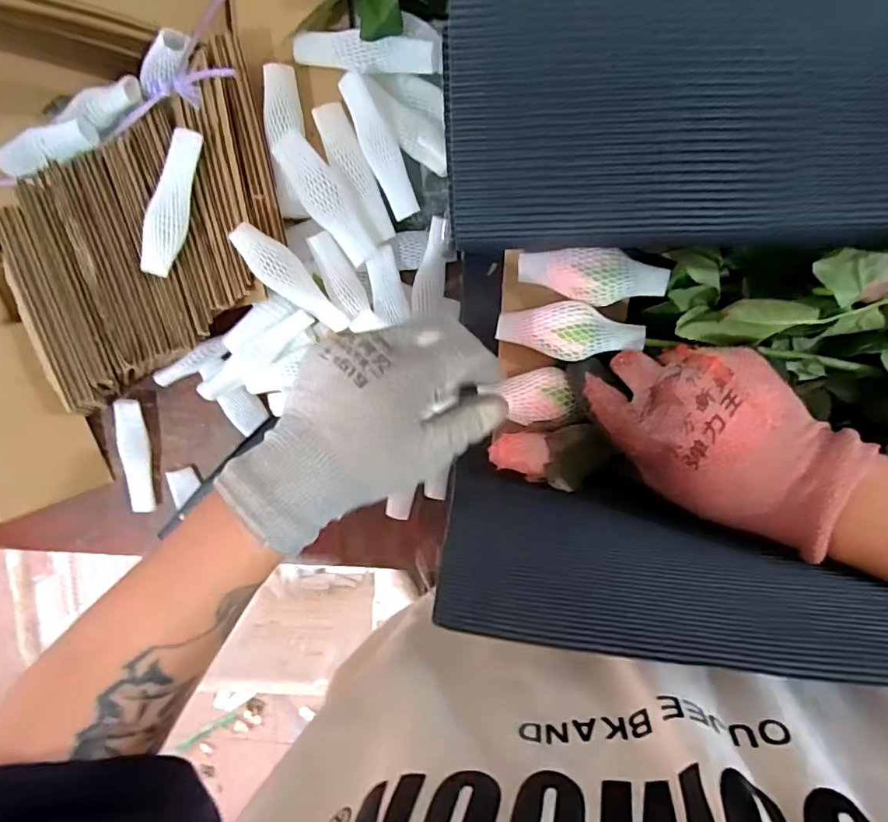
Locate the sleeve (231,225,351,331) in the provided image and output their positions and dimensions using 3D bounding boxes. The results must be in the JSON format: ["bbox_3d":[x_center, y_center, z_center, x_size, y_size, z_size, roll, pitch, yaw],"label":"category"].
[{"bbox_3d":[-0.101,-0.085,0.352,0.025,0.013,0.090,-40,125,8],"label":"sleeve"}]

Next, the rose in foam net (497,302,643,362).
[{"bbox_3d":[0.072,-0.048,0.318,0.087,0.022,0.032,10,100,25],"label":"rose in foam net"}]

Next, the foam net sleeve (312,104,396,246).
[{"bbox_3d":[-0.060,-0.158,0.356,0.022,0.012,0.089,-21,96,6],"label":"foam net sleeve"}]

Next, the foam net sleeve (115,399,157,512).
[{"bbox_3d":[-0.248,0.036,0.426,0.023,0.013,0.090,-2,98,4],"label":"foam net sleeve"}]

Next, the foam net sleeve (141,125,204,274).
[{"bbox_3d":[-0.172,-0.132,0.337,0.020,0.019,0.091,12,99,2],"label":"foam net sleeve"}]

